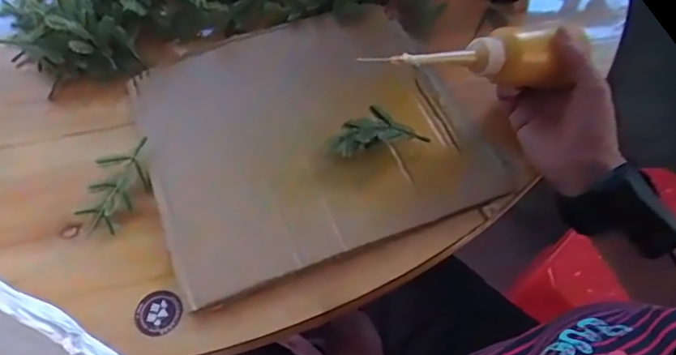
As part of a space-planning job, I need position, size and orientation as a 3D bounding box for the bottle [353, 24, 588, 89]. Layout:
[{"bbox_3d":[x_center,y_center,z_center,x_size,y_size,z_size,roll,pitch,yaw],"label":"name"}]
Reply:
[{"bbox_3d":[0.100,-0.093,0.425,0.171,0.037,0.037,-5,56,-23],"label":"bottle"}]

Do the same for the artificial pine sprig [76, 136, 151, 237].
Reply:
[{"bbox_3d":[-0.183,0.006,0.460,0.042,0.018,0.087,7,58,7],"label":"artificial pine sprig"}]

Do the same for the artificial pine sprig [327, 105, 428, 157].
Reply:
[{"bbox_3d":[0.033,-0.037,0.472,0.079,0.032,0.033,-17,59,-8],"label":"artificial pine sprig"}]

